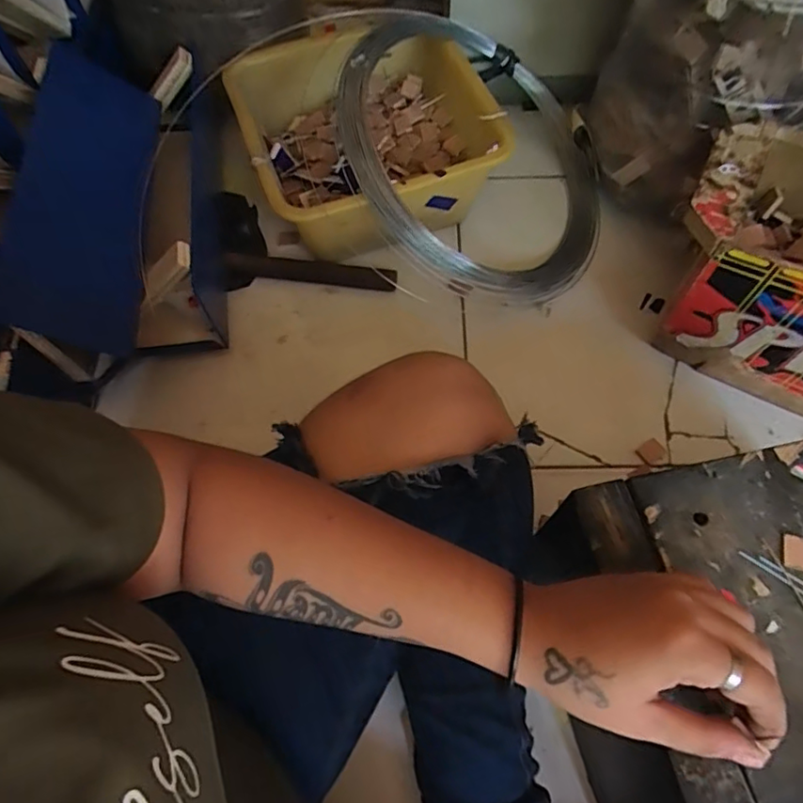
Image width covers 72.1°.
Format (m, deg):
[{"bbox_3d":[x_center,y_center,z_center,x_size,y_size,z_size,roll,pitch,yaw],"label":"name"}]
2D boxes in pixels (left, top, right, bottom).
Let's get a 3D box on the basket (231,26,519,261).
[{"bbox_3d":[-0.032,-0.304,0.658,0.284,0.137,0.256,-20,66,-7],"label":"basket"}]

